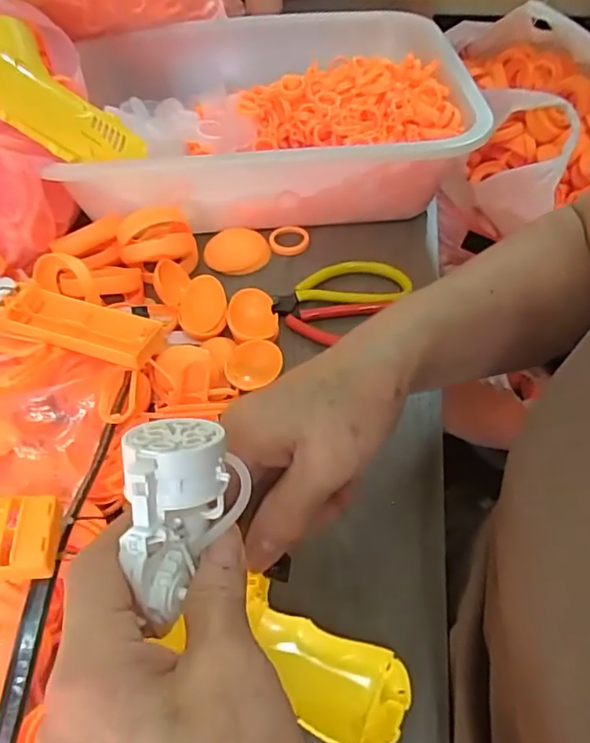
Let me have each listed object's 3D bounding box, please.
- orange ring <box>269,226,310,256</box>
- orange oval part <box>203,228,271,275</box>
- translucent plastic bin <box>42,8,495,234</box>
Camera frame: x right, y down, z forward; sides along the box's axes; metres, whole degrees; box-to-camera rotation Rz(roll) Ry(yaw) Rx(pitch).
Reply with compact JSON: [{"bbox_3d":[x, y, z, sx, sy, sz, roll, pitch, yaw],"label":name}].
[{"bbox_3d":[-0.005,-0.116,0.488,0.034,0.008,0.034,-1,50,1],"label":"orange ring"},{"bbox_3d":[-0.051,-0.104,0.475,0.057,0.009,0.053,0,50,2],"label":"orange oval part"},{"bbox_3d":[-0.031,-0.252,0.531,0.352,0.083,0.308,-6,50,-3],"label":"translucent plastic bin"}]

